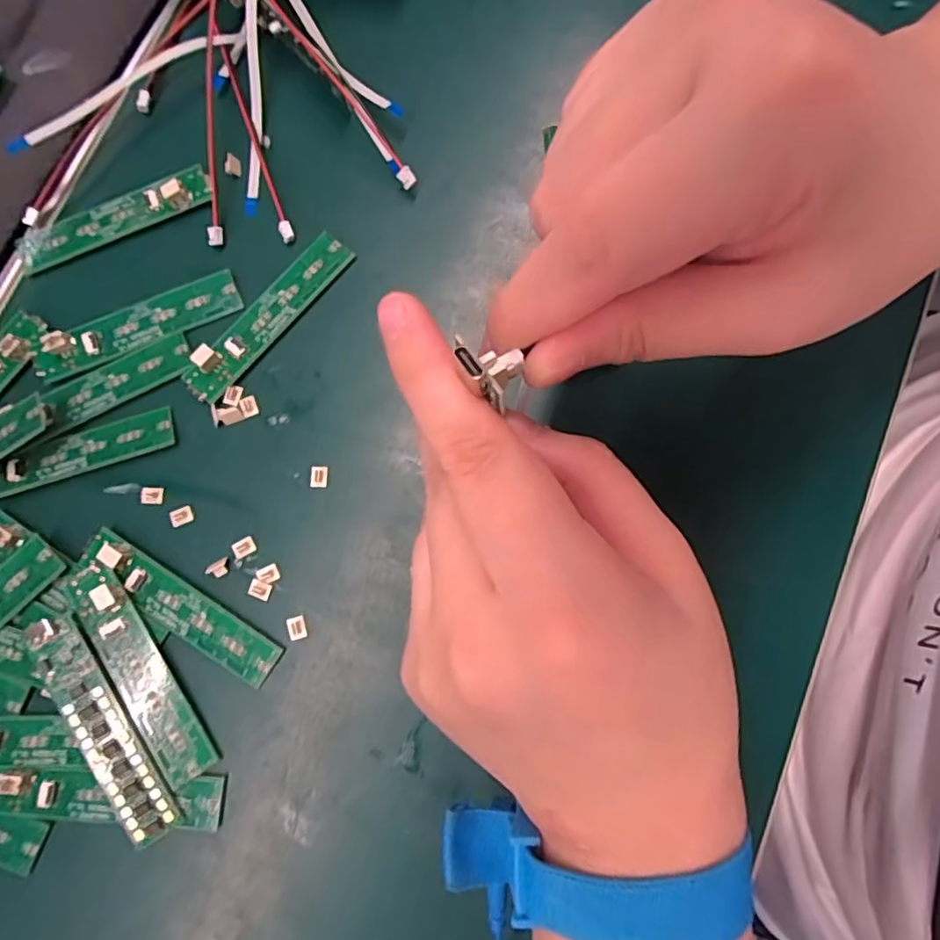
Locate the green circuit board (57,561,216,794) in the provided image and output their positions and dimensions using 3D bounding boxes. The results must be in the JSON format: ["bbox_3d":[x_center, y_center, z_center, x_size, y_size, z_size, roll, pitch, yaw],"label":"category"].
[{"bbox_3d":[-0.118,0.071,0.210,0.019,0.009,0.084,-33,87,-19],"label":"green circuit board"}]

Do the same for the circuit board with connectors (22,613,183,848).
[{"bbox_3d":[-0.128,0.089,0.204,0.017,0.004,0.082,-30,88,-15],"label":"circuit board with connectors"}]

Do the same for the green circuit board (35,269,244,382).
[{"bbox_3d":[-0.134,-0.059,0.235,0.083,0.008,0.018,-24,81,-4],"label":"green circuit board"}]

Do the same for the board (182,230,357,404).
[{"bbox_3d":[-0.081,-0.062,0.235,0.018,0.010,0.084,40,82,7],"label":"board"}]

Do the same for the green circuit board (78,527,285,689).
[{"bbox_3d":[-0.107,0.050,0.215,0.083,0.009,0.018,32,82,6],"label":"green circuit board"}]

